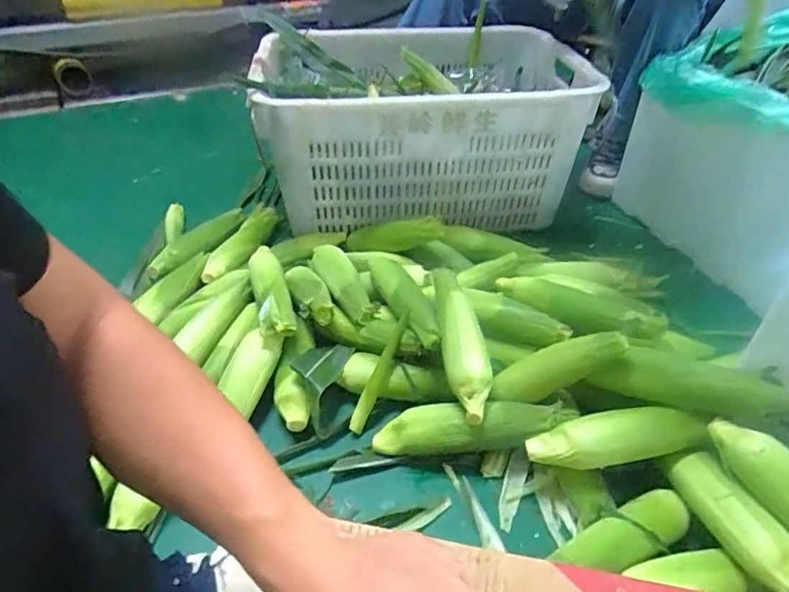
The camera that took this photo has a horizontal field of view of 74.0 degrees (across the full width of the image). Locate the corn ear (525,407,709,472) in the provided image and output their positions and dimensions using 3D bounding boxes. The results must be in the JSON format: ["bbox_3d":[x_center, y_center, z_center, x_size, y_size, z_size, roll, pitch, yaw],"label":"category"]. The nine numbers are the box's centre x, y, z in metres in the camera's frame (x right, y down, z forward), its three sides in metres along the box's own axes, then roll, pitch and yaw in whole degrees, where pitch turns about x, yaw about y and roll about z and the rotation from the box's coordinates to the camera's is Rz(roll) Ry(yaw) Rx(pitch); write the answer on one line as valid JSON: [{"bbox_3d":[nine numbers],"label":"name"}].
[{"bbox_3d":[0.246,0.163,0.595,0.190,0.041,0.048,-11,40,10],"label":"corn ear"}]

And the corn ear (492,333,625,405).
[{"bbox_3d":[0.200,0.088,0.647,0.175,0.044,0.039,-32,28,32],"label":"corn ear"}]

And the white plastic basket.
[{"bbox_3d":[0.052,-0.345,1.055,0.591,0.266,0.447,-2,41,-4],"label":"white plastic basket"}]

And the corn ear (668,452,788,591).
[{"bbox_3d":[0.346,0.227,0.532,0.045,0.044,0.158,-12,43,-15],"label":"corn ear"}]

